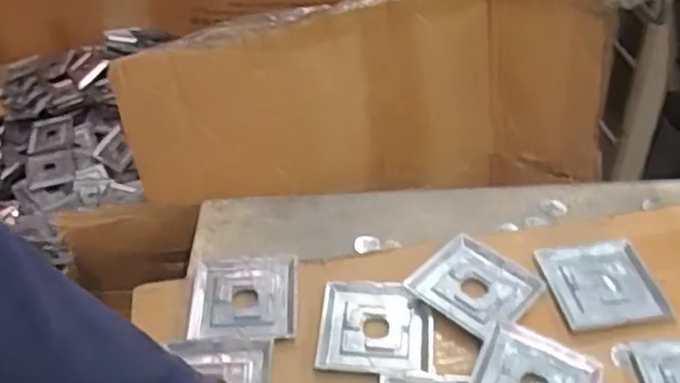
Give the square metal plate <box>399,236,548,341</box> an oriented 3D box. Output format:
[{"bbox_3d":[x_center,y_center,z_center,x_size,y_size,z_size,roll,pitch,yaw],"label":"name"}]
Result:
[{"bbox_3d":[0.117,0.080,0.609,0.090,0.011,0.086,31,50,34],"label":"square metal plate"}]

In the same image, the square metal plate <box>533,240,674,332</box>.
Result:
[{"bbox_3d":[0.222,0.079,0.608,0.084,0.010,0.095,-3,40,-2],"label":"square metal plate"}]

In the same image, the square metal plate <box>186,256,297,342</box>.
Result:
[{"bbox_3d":[-0.085,0.093,0.616,0.094,0.012,0.094,-2,40,0],"label":"square metal plate"}]

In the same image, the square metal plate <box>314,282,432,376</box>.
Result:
[{"bbox_3d":[0.028,0.111,0.583,0.089,0.006,0.089,2,40,5],"label":"square metal plate"}]

